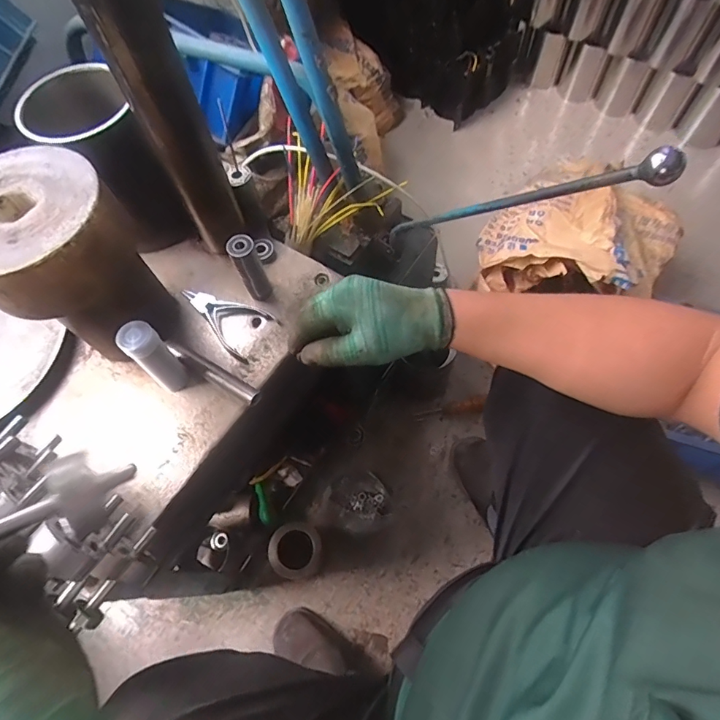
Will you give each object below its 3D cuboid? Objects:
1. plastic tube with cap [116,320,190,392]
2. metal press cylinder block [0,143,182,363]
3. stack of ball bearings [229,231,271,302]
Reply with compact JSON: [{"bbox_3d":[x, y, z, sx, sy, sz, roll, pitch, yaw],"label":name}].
[{"bbox_3d":[-0.227,0.000,0.513,0.038,0.109,0.035,39,72,20],"label":"plastic tube with cap"},{"bbox_3d":[-0.292,-0.086,0.483,0.138,0.207,0.139,24,68,15],"label":"metal press cylinder block"},{"bbox_3d":[-0.137,-0.114,0.566,0.029,0.091,0.029,-30,66,-11],"label":"stack of ball bearings"}]

